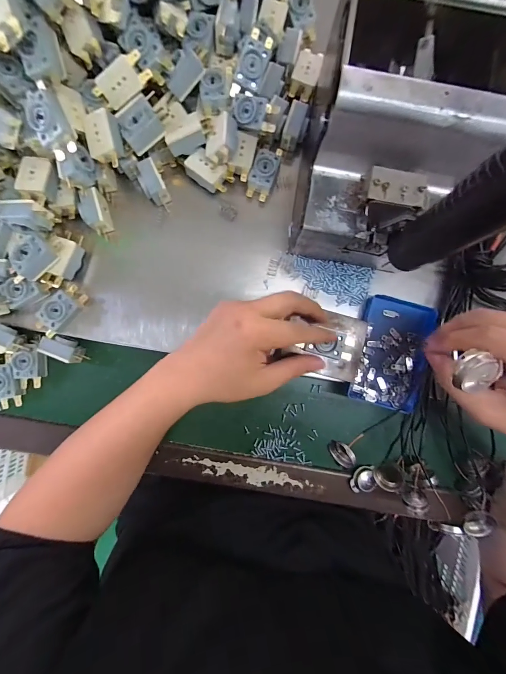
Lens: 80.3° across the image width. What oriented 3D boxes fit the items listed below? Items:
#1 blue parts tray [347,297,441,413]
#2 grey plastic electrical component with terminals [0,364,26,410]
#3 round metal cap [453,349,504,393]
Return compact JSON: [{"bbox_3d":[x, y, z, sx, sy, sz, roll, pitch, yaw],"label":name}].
[{"bbox_3d":[0.150,0.018,0.324,0.072,0.029,0.113,11,90,-1],"label":"blue parts tray"},{"bbox_3d":[-0.270,0.055,0.328,0.033,0.015,0.048,-7,90,-1],"label":"grey plastic electrical component with terminals"},{"bbox_3d":[0.126,0.020,0.168,0.018,0.007,0.020,12,97,-2],"label":"round metal cap"}]

